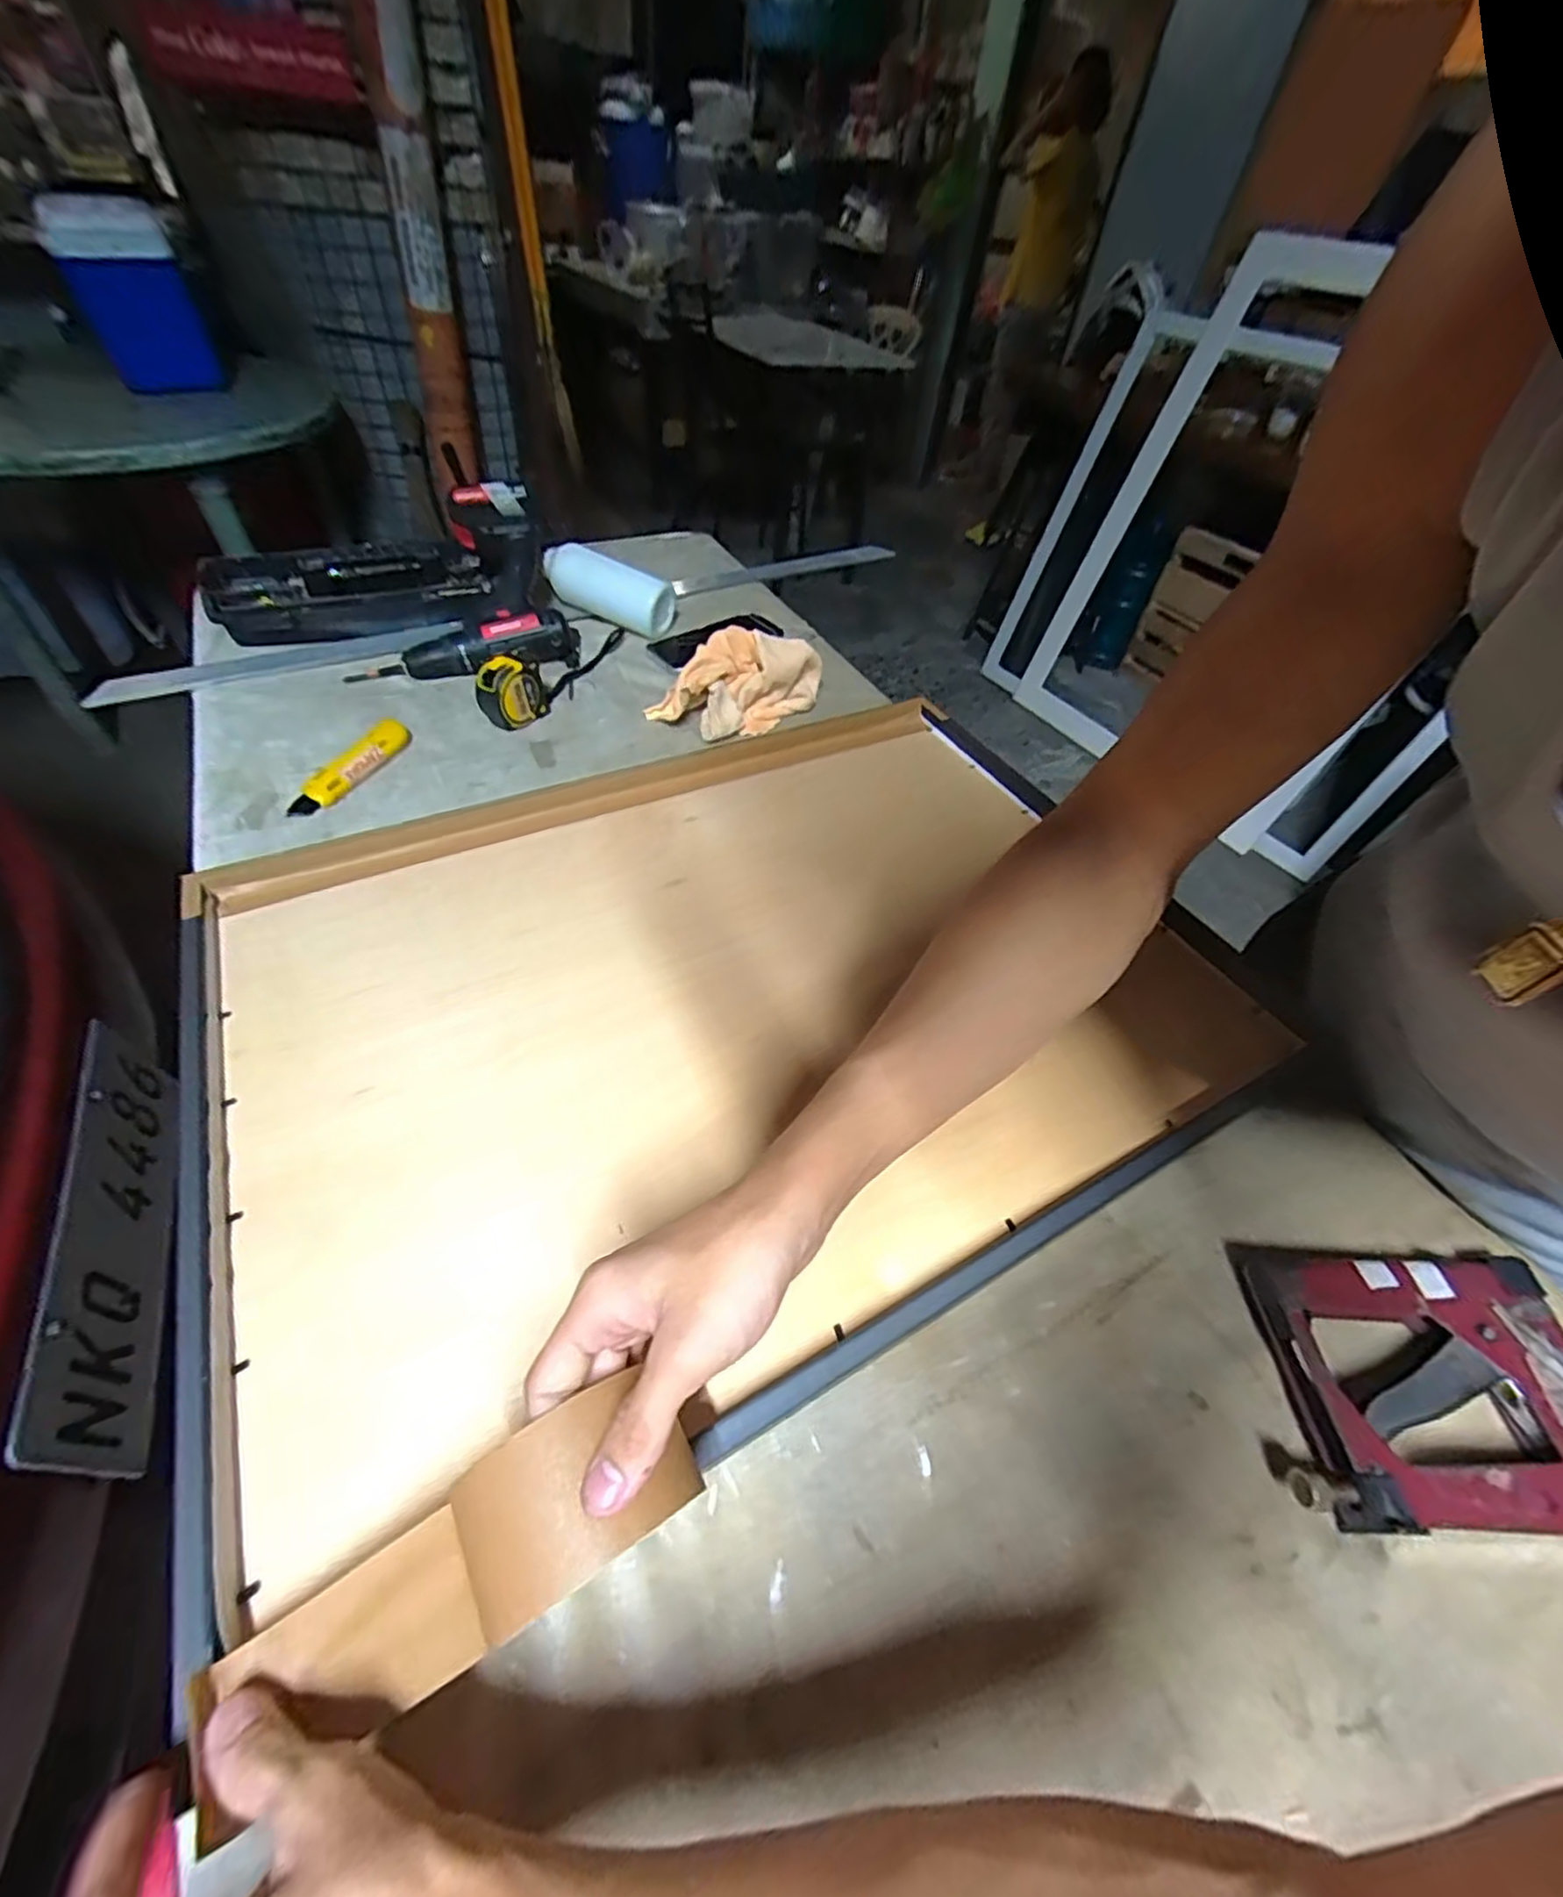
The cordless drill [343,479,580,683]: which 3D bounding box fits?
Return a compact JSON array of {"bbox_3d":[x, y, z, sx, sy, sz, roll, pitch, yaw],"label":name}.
[{"bbox_3d":[-0.379,-0.428,0.779,0.253,0.145,0.188,-8,52,-11],"label":"cordless drill"}]

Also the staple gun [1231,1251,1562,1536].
[{"bbox_3d":[0.341,0.230,0.359,0.180,0.032,0.123,3,50,-3],"label":"staple gun"}]

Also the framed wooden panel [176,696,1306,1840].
[{"bbox_3d":[-0.031,0.012,0.494,0.687,0.042,0.509,-22,56,-22],"label":"framed wooden panel"}]

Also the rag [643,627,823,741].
[{"bbox_3d":[-0.043,-0.300,0.739,0.201,0.074,0.094,-19,55,-20],"label":"rag"}]

